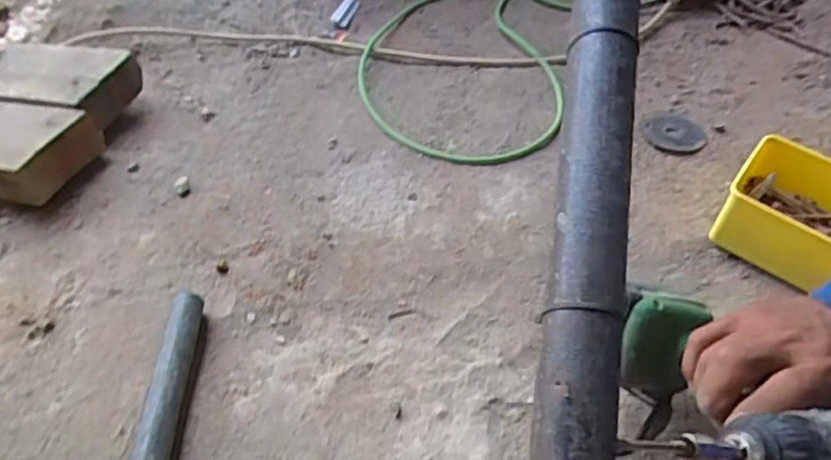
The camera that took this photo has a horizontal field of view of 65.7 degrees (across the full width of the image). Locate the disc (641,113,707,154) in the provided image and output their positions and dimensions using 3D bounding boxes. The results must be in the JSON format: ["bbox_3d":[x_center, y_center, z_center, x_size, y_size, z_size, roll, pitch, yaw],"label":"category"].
[{"bbox_3d":[0.310,-0.118,0.773,0.074,0.004,0.071,0,48,0],"label":"disc"}]

